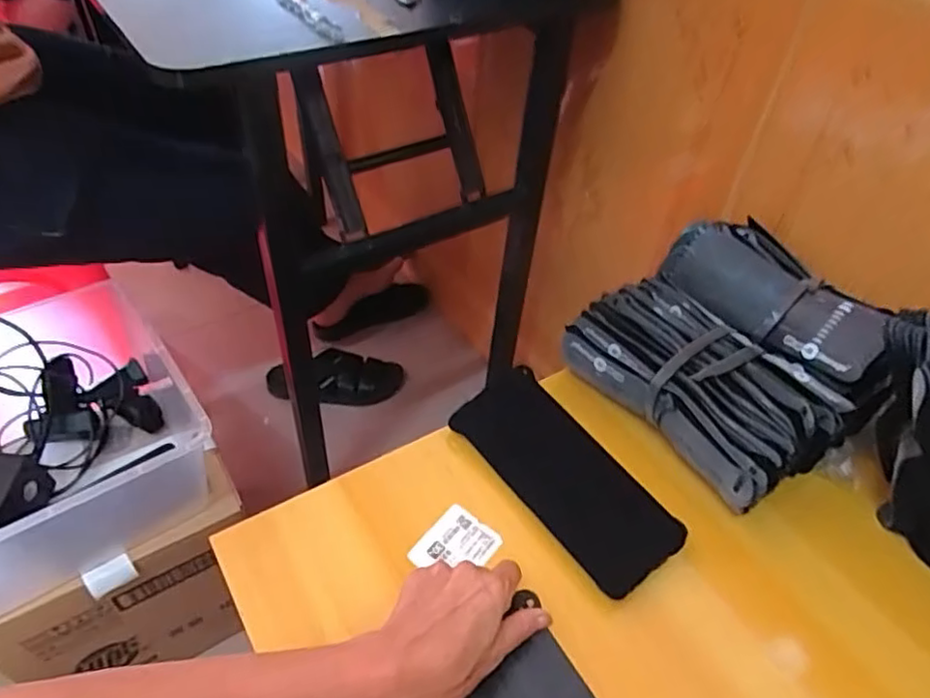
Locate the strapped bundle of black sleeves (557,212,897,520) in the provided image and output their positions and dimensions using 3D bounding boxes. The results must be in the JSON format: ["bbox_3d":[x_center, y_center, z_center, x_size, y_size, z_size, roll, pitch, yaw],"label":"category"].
[{"bbox_3d":[0.242,0.006,0.570,0.242,0.100,0.213,-27,53,-27],"label":"strapped bundle of black sleeves"}]

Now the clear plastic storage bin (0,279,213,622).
[{"bbox_3d":[-0.457,0.100,0.692,0.297,0.151,0.308,-30,55,-29],"label":"clear plastic storage bin"}]

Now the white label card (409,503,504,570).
[{"bbox_3d":[-0.007,0.152,0.482,0.049,0.005,0.057,39,61,12],"label":"white label card"}]

